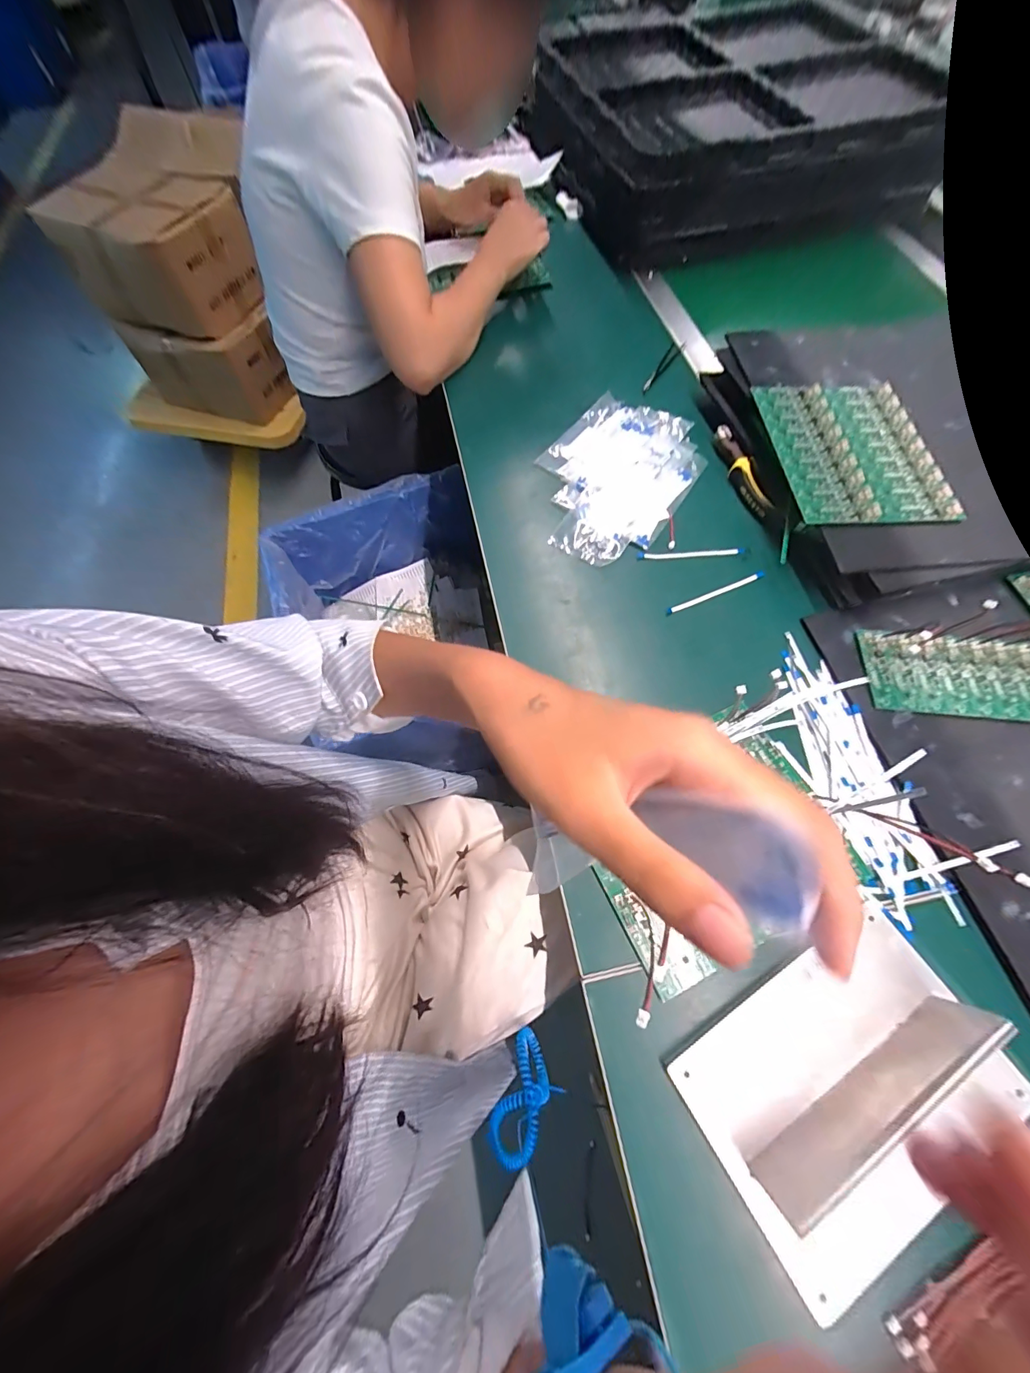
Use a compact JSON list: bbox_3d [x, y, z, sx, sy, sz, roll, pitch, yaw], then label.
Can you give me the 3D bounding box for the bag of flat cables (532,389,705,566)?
[{"bbox_3d":[0.114,-0.255,0.525,0.173,0.017,0.237,32,72,15],"label":"bag of flat cables"}]

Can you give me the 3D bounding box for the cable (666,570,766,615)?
[{"bbox_3d":[0.214,-0.099,0.463,0.116,0.004,0.007,-22,68,-6],"label":"cable"}]

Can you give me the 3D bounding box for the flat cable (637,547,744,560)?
[{"bbox_3d":[0.196,-0.148,0.487,0.116,0.005,0.008,-3,67,2],"label":"flat cable"}]

